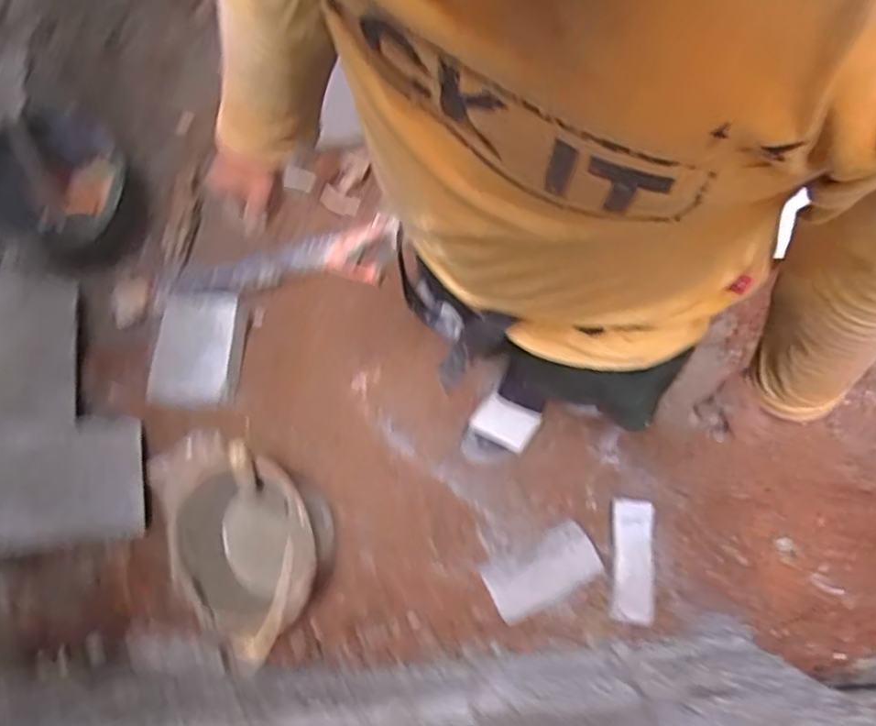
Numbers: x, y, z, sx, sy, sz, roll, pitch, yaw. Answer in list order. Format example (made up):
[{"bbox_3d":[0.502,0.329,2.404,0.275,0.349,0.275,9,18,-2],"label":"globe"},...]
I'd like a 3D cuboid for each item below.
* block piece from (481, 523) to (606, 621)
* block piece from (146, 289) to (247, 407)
[{"bbox_3d":[0.184,0.368,1.227,0.200,0.068,0.102,-29,77,-1],"label":"block piece"},{"bbox_3d":[-0.486,-0.037,1.390,0.167,0.040,0.238,3,78,6],"label":"block piece"}]

